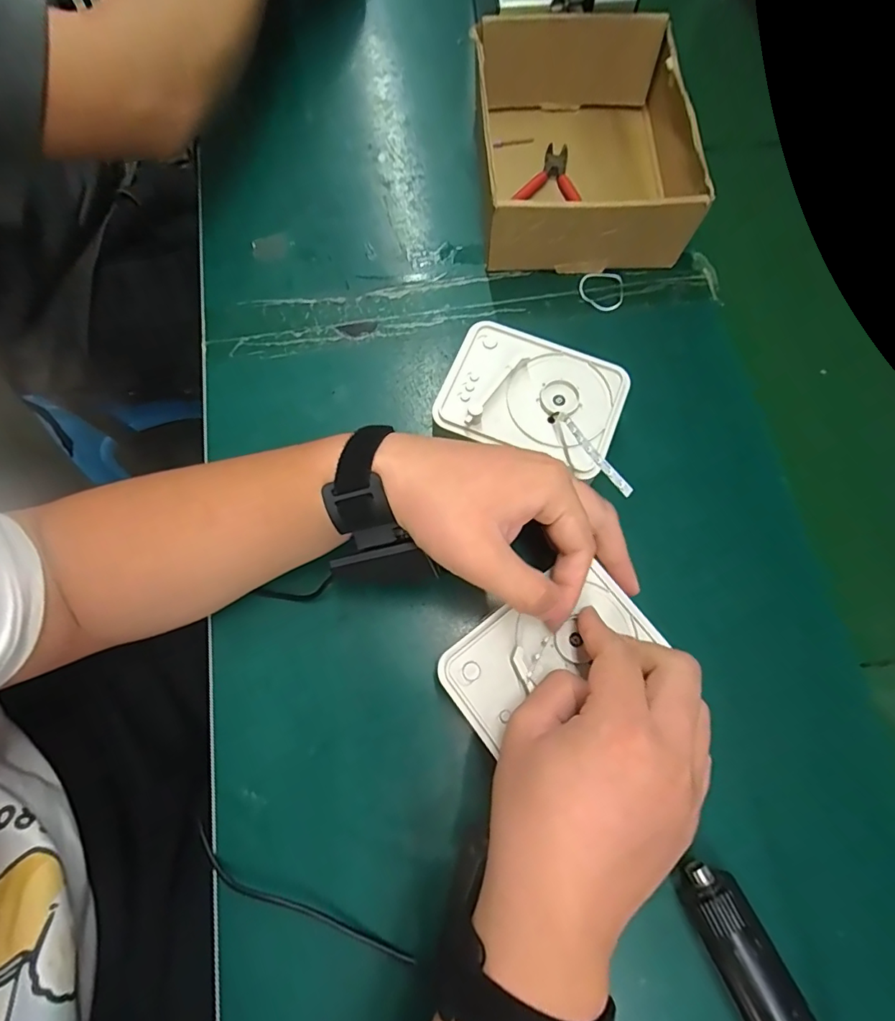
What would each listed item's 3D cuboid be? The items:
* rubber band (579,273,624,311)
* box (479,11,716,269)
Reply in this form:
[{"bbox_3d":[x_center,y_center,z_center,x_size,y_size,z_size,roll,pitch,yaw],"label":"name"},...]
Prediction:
[{"bbox_3d":[0.134,-0.191,0.440,0.037,0.004,0.037,-1,83,6],"label":"rubber band"},{"bbox_3d":[0.117,-0.316,0.444,0.174,0.075,0.206,-2,72,-3],"label":"box"}]

